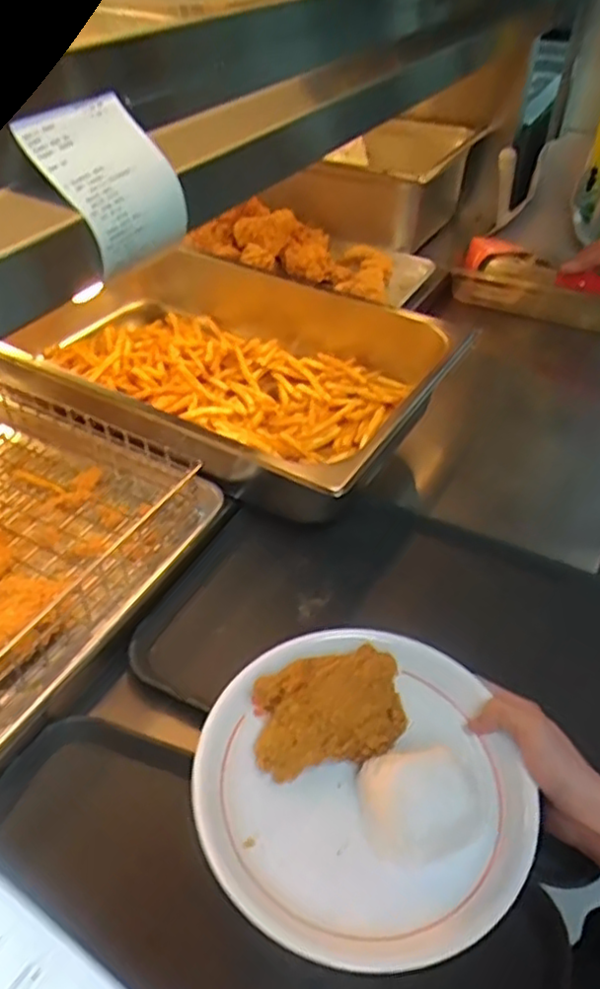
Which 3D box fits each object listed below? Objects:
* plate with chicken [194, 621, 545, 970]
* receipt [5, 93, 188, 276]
[{"bbox_3d":[0.039,0.184,0.455,0.208,0.061,0.204,0,42,0],"label":"plate with chicken"},{"bbox_3d":[-0.107,-0.173,0.381,0.049,0.070,0.074,23,47,24],"label":"receipt"}]

